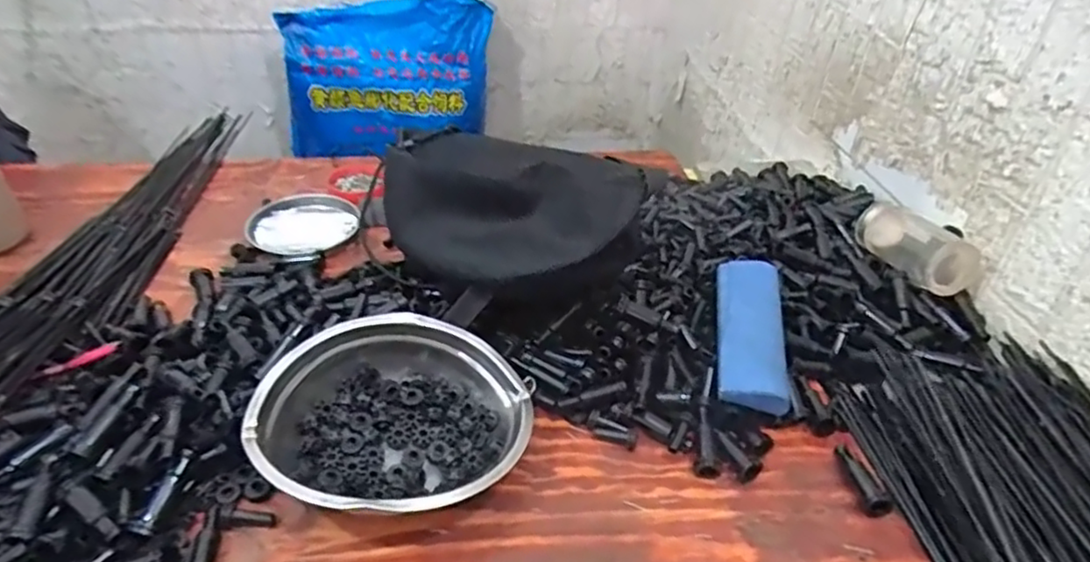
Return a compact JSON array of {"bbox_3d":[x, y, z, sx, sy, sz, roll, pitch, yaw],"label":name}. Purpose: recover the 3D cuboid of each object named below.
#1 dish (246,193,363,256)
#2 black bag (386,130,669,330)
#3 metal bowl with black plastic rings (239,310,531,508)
[{"bbox_3d":[-0.299,-0.075,0.854,0.130,0.022,0.147,19,40,20],"label":"dish"},{"bbox_3d":[-0.048,-0.055,0.656,0.277,0.127,0.118,17,39,18],"label":"black bag"},{"bbox_3d":[-0.117,0.117,0.552,0.189,0.085,0.199,2,37,-1],"label":"metal bowl with black plastic rings"}]

